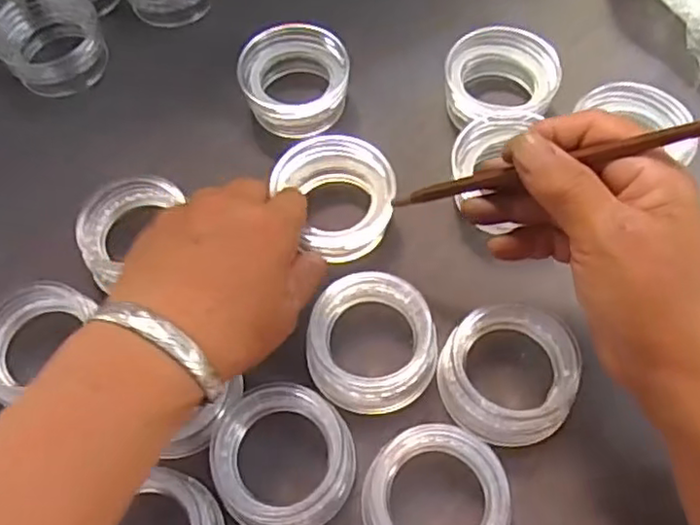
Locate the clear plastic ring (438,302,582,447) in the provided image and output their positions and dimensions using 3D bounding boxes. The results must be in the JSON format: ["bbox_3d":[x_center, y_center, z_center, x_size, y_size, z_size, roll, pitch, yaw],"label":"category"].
[{"bbox_3d":[0.082,0.055,0.328,0.068,0.024,0.065,-1,62,2],"label":"clear plastic ring"}]

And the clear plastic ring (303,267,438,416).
[{"bbox_3d":[0.011,0.041,0.336,0.064,0.027,0.065,-1,62,2],"label":"clear plastic ring"}]

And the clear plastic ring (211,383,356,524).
[{"bbox_3d":[-0.031,0.092,0.312,0.064,0.022,0.067,-1,62,2],"label":"clear plastic ring"}]

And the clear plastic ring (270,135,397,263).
[{"bbox_3d":[-0.006,-0.037,0.374,0.060,0.034,0.068,-30,67,-15],"label":"clear plastic ring"}]

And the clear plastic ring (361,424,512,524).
[{"bbox_3d":[0.040,0.111,0.304,0.067,0.016,0.066,-1,62,2],"label":"clear plastic ring"}]

